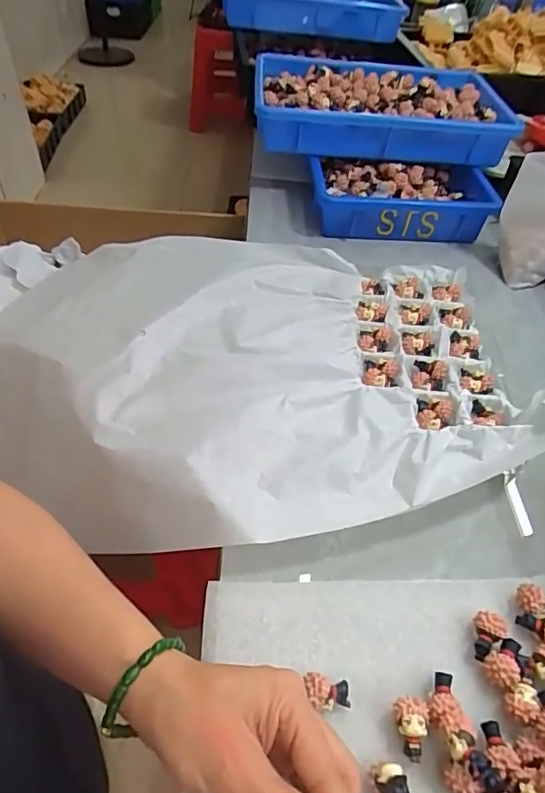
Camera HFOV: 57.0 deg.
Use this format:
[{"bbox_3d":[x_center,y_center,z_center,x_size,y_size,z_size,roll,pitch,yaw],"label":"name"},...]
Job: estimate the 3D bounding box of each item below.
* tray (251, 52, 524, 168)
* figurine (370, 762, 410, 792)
[{"bbox_3d":[0.173,-0.460,0.795,0.388,0.075,0.277,2,51,1],"label":"tray"},{"bbox_3d":[0.063,0.210,0.271,0.014,0.031,0.019,-10,51,-9],"label":"figurine"}]

